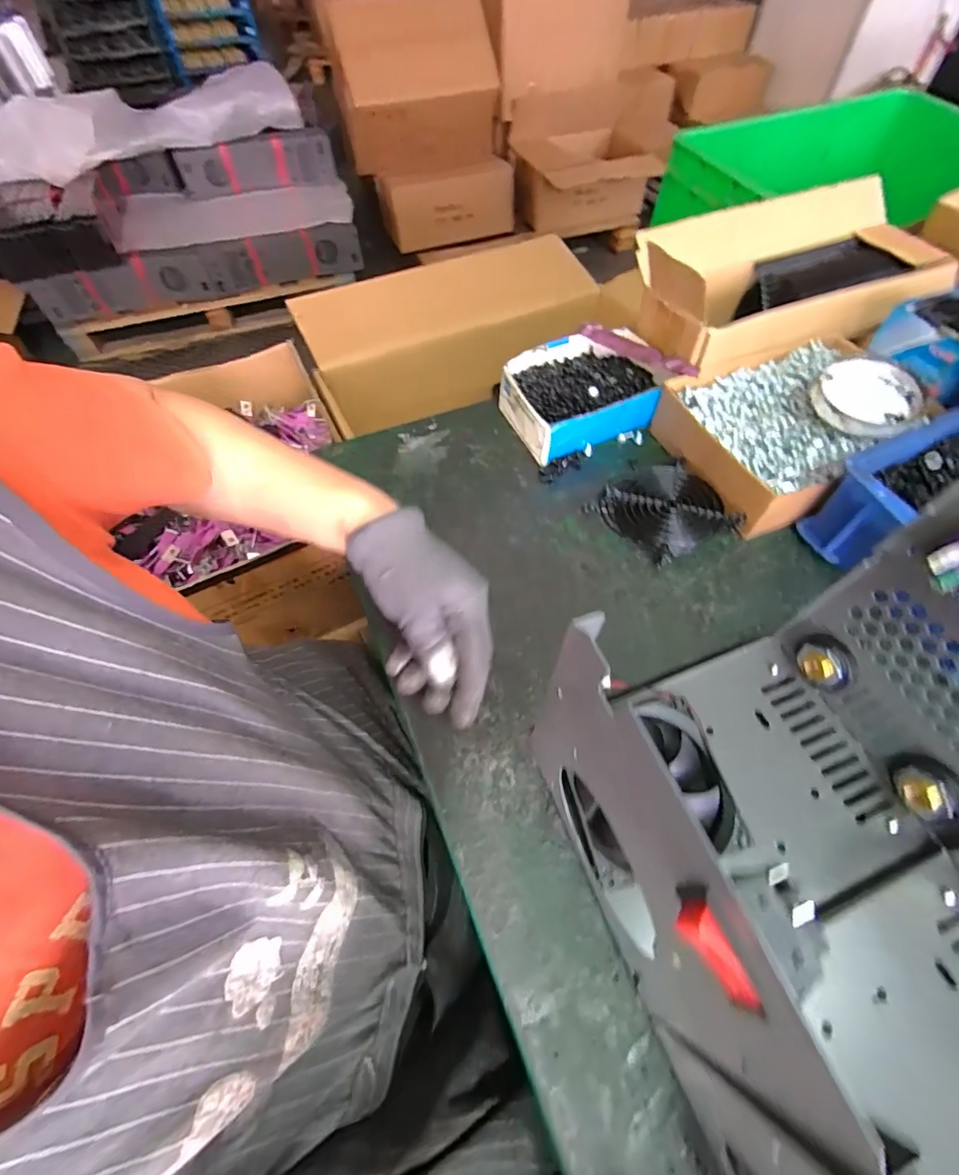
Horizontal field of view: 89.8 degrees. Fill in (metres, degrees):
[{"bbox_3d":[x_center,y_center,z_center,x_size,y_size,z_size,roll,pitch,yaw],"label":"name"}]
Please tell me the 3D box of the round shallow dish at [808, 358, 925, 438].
[{"bbox_3d":[0.357,-0.175,0.446,0.080,0.028,0.084,0,57,1],"label":"round shallow dish"}]

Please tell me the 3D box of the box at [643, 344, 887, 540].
[{"bbox_3d":[0.288,-0.144,0.464,0.194,0.058,0.166,-16,59,-10],"label":"box"}]

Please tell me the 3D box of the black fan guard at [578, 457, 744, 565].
[{"bbox_3d":[0.164,-0.071,0.436,0.093,0.026,0.096,-25,60,-14],"label":"black fan guard"}]

